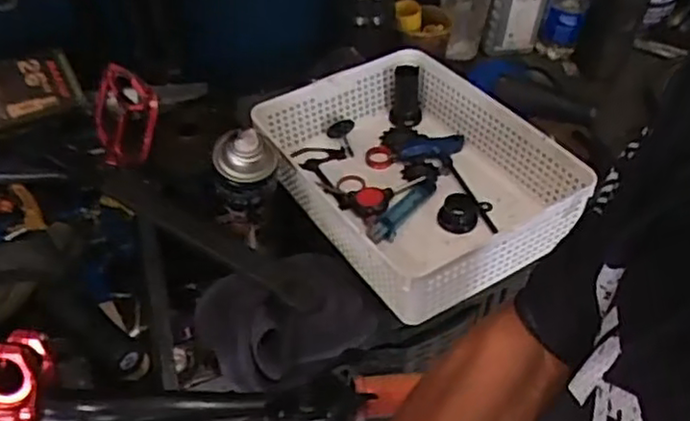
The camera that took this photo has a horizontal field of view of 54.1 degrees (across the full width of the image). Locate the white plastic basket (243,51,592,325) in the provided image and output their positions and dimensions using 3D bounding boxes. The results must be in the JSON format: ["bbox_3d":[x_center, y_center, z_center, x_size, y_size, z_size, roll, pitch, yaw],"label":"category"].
[{"bbox_3d":[0.073,-0.045,0.767,0.246,0.085,0.322,-25,52,-20],"label":"white plastic basket"}]

